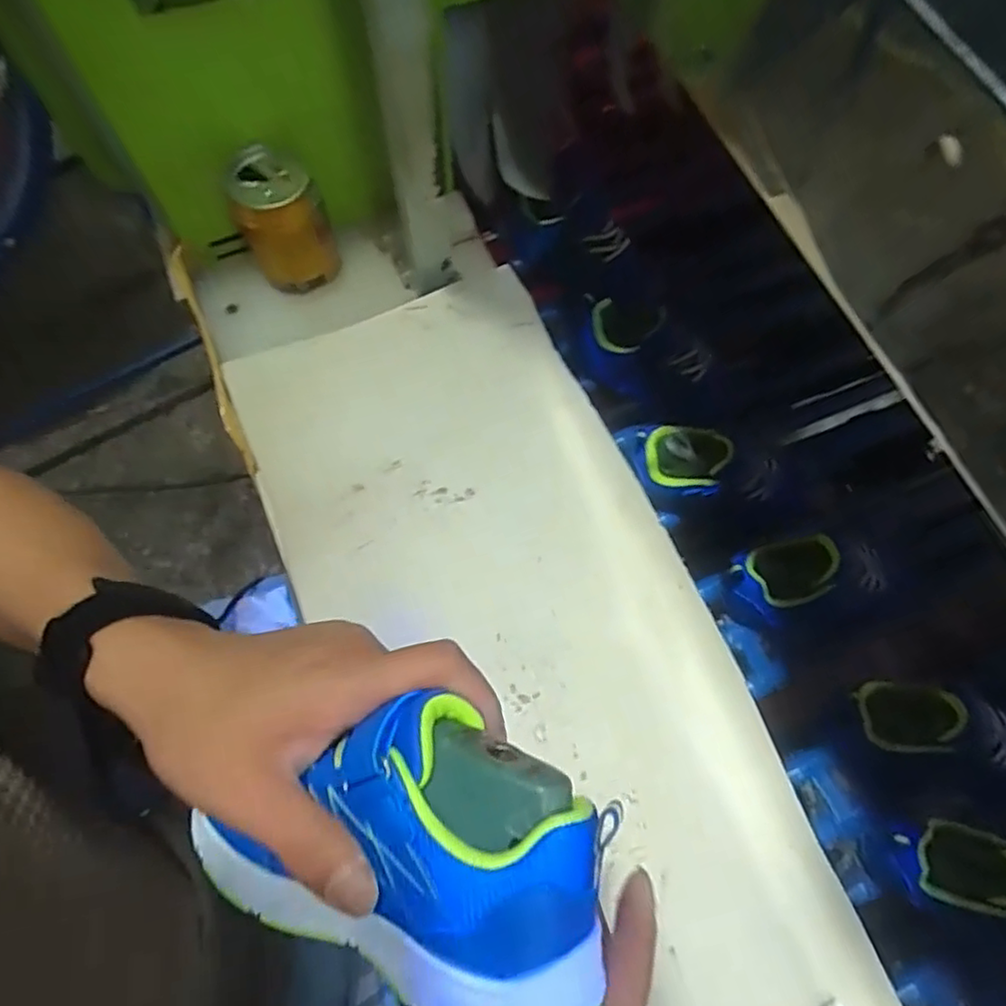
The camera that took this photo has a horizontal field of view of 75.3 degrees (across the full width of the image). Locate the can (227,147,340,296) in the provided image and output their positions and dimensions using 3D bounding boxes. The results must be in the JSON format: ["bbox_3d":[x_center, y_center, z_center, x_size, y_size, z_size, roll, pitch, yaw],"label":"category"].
[{"bbox_3d":[-0.164,-0.206,0.491,0.059,0.092,0.062,0,68,-1],"label":"can"}]

